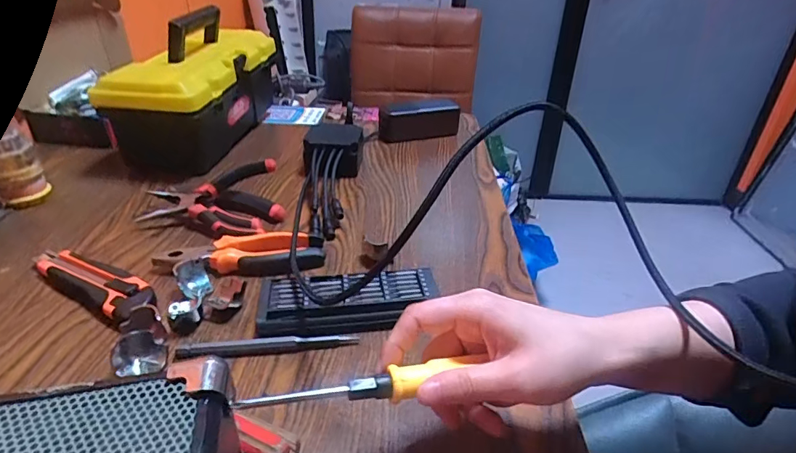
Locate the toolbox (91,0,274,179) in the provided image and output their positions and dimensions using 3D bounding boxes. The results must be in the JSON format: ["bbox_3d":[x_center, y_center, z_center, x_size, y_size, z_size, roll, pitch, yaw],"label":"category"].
[{"bbox_3d":[-0.288,-0.219,0.723,0.131,0.187,0.350,6,32,7],"label":"toolbox"}]

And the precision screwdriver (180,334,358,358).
[{"bbox_3d":[-0.100,0.093,0.364,0.135,0.009,0.011,-4,32,-9],"label":"precision screwdriver"}]

